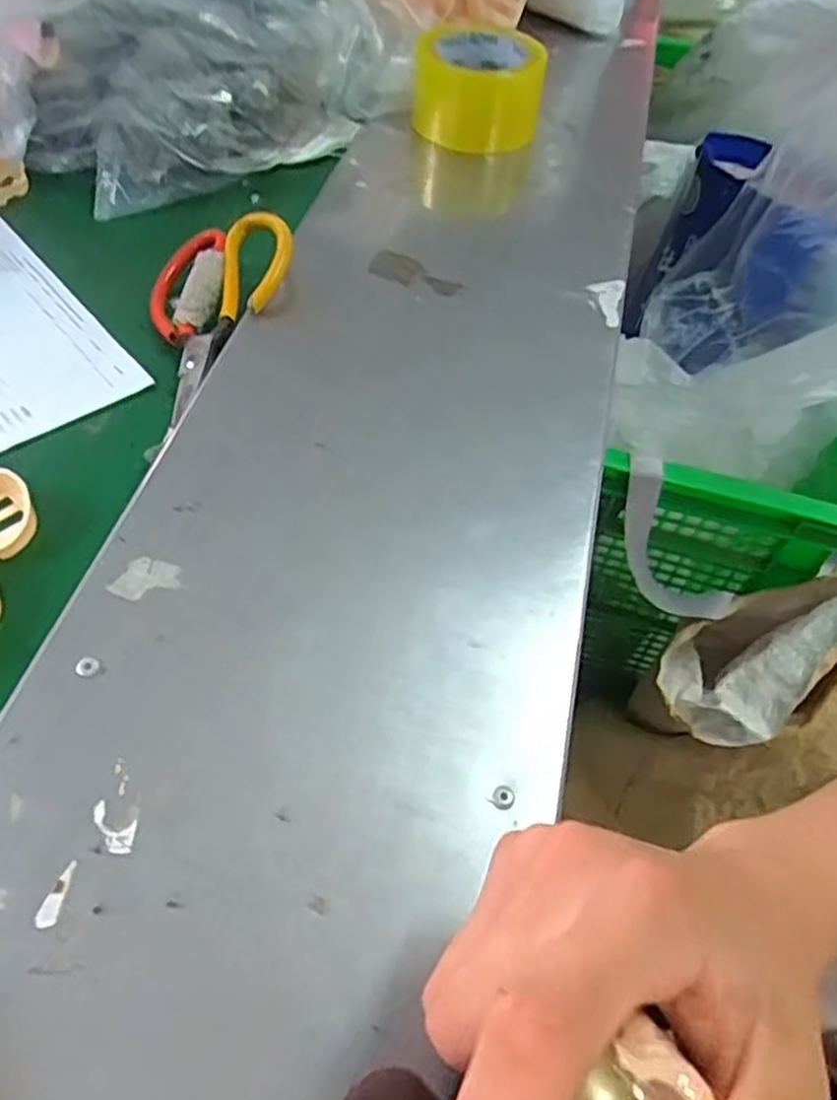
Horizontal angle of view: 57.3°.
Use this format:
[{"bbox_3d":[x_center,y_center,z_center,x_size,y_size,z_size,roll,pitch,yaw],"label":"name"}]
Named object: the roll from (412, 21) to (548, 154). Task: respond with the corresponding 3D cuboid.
[{"bbox_3d":[0.050,-0.387,0.646,0.104,0.072,0.104,2,53,-3],"label":"roll"}]

